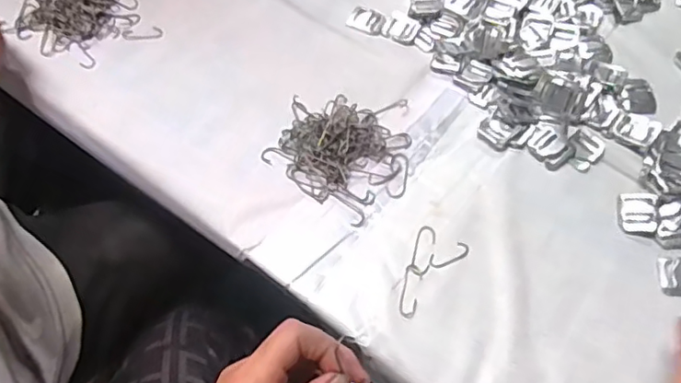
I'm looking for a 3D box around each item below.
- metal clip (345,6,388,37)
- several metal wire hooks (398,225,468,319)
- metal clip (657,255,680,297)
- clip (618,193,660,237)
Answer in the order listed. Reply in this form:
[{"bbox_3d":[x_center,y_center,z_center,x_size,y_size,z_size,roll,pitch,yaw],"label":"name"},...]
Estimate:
[{"bbox_3d":[0.029,-0.177,0.598,0.038,0.009,0.030,21,62,13],"label":"metal clip"},{"bbox_3d":[0.068,0.065,0.461,0.041,0.004,0.078,26,63,15],"label":"several metal wire hooks"},{"bbox_3d":[0.268,0.066,0.458,0.034,0.004,0.034,4,60,4],"label":"metal clip"},{"bbox_3d":[0.248,0.017,0.485,0.030,0.005,0.036,9,60,6],"label":"clip"}]

